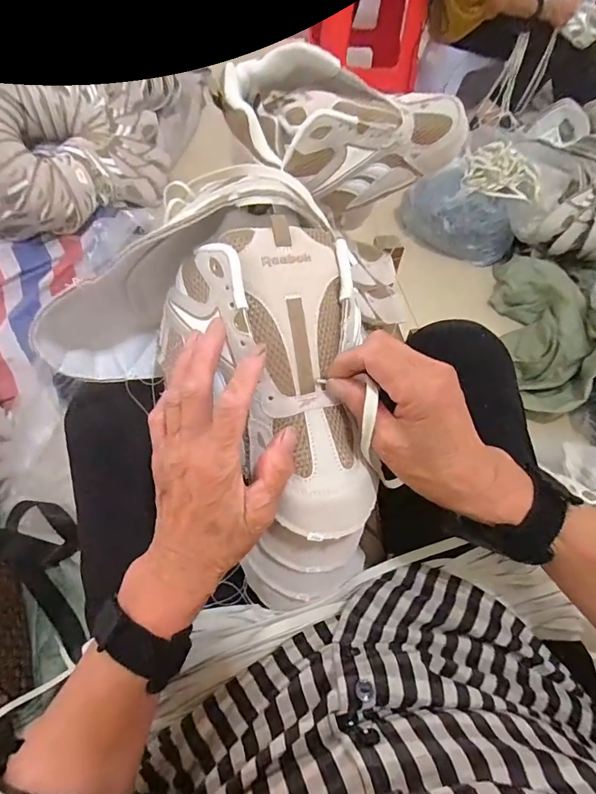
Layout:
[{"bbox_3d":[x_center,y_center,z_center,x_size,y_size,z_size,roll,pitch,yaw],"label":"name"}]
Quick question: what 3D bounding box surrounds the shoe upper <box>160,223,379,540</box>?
[{"bbox_3d":[-0.009,-0.010,0.304,0.132,0.059,0.208,-17,84,-15],"label":"shoe upper"}]

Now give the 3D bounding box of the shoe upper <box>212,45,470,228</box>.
[{"bbox_3d":[0.044,-0.261,0.426,0.233,0.104,0.122,-26,63,-20],"label":"shoe upper"}]

